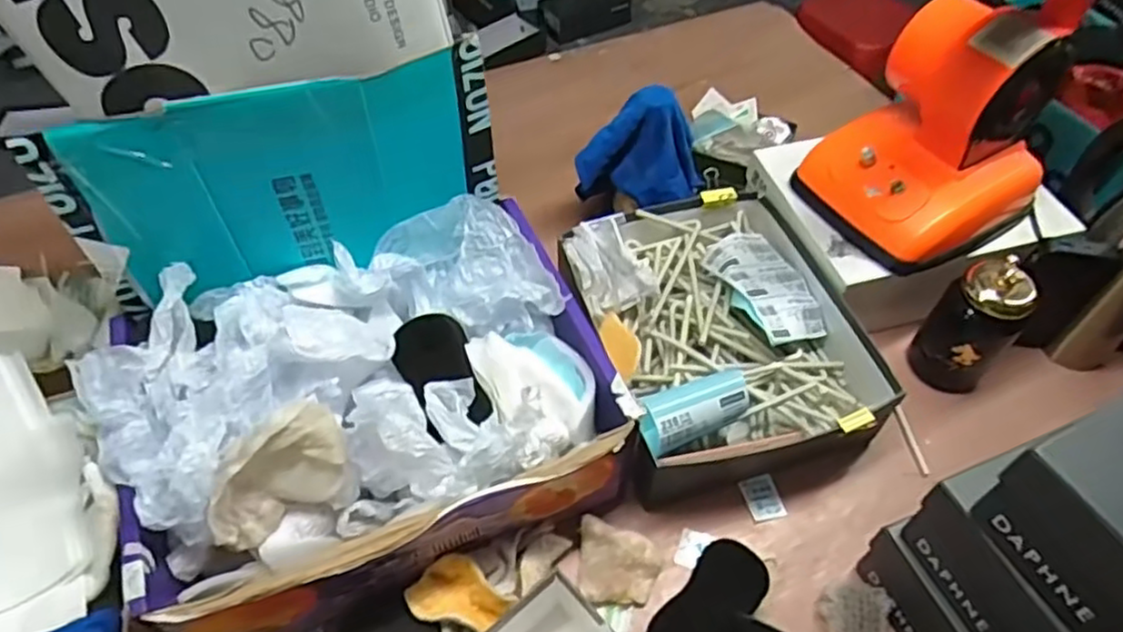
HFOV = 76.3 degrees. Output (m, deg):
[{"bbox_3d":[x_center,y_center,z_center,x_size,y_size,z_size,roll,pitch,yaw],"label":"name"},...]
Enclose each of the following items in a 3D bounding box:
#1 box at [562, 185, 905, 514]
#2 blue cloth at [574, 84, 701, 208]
[{"bbox_3d":[0.161,0.018,0.761,0.266,0.108,0.320,-14,53,-11],"label":"box"},{"bbox_3d":[0.094,-0.196,0.834,0.143,0.123,0.081,12,53,9],"label":"blue cloth"}]

